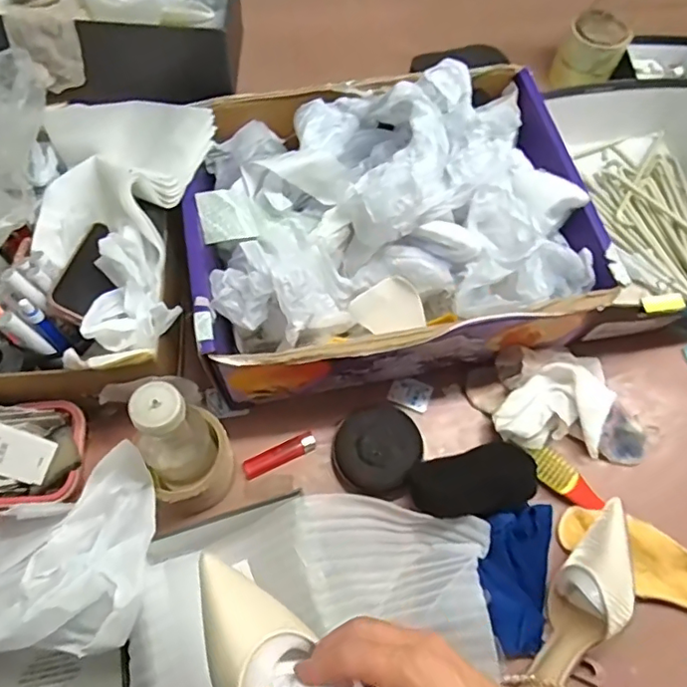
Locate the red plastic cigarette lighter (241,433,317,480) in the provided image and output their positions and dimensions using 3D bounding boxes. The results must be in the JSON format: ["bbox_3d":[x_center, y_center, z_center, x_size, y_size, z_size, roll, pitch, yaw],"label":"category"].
[{"bbox_3d":[-0.068,0.120,0.619,0.081,0.012,0.020,-24,69,-13],"label":"red plastic cigarette lighter"}]

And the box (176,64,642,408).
[{"bbox_3d":[0.041,-0.129,0.628,0.399,0.150,0.320,-10,66,-7],"label":"box"}]

